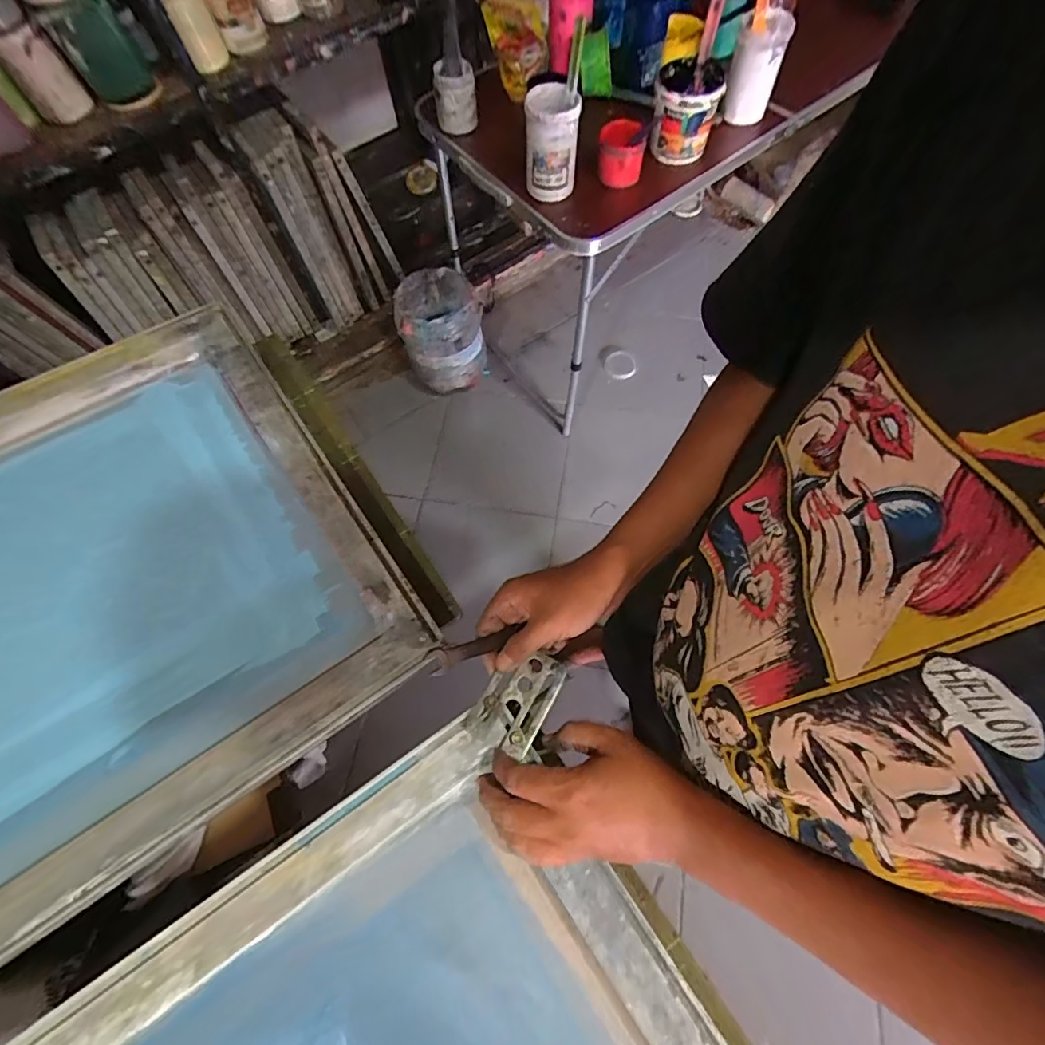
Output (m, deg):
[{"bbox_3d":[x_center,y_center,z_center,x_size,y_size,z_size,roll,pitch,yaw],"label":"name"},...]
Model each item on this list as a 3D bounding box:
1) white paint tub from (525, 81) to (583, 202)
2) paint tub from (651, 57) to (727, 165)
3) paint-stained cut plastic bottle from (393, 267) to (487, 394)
[{"bbox_3d":[0.053,-0.691,0.940,0.092,0.161,0.114,2,68,3],"label":"white paint tub"},{"bbox_3d":[0.303,-0.771,0.968,0.118,0.131,0.143,13,69,8],"label":"paint tub"},{"bbox_3d":[-0.244,-0.560,1.551,0.233,0.346,0.220,-1,68,2],"label":"paint-stained cut plastic bottle"}]

